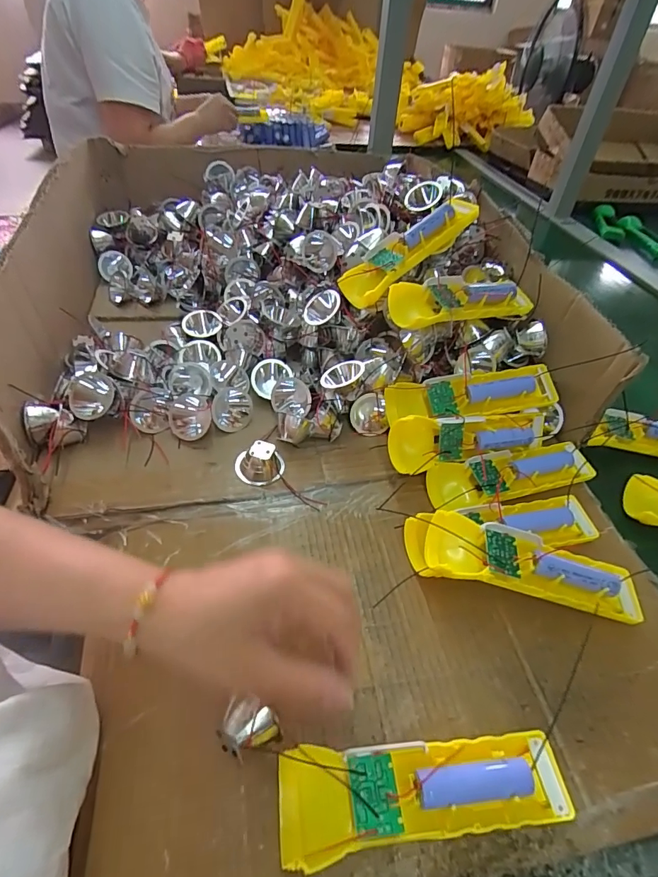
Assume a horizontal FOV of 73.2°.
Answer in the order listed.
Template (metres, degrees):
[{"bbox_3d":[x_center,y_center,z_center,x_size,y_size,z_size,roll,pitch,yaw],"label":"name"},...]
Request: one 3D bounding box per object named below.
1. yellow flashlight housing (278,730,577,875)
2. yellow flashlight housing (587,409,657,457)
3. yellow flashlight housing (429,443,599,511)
[{"bbox_3d":[0.052,0.197,0.248,0.156,0.033,0.046,-6,47,-3],"label":"yellow flashlight housing"},{"bbox_3d":[0.334,0.000,0.454,0.131,0.033,0.033,7,48,9],"label":"yellow flashlight housing"},{"bbox_3d":[0.169,0.035,0.414,0.149,0.031,0.044,-11,48,-7],"label":"yellow flashlight housing"}]

